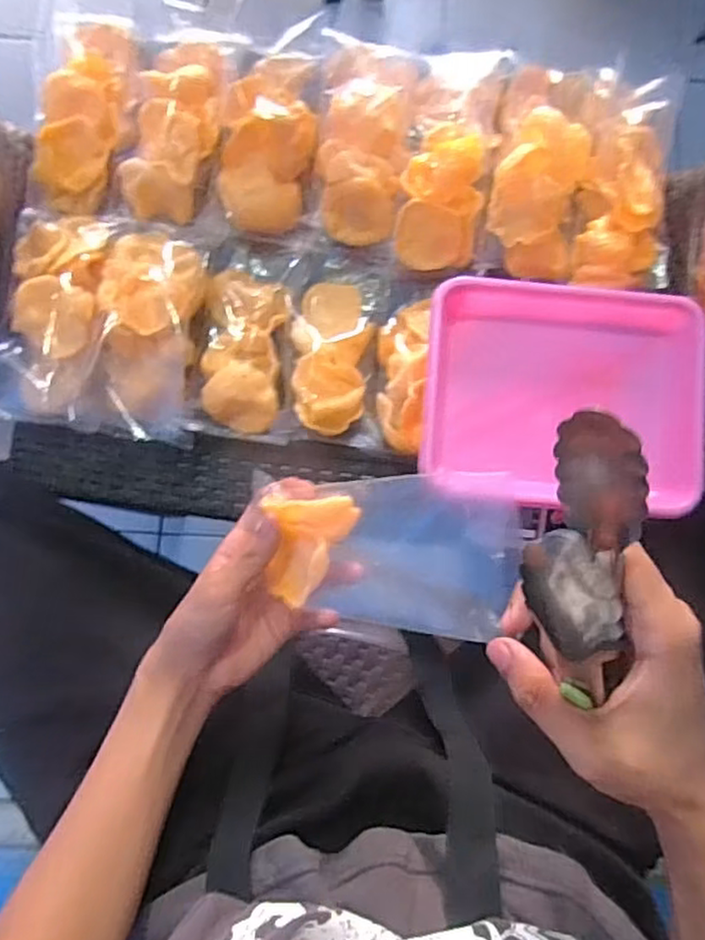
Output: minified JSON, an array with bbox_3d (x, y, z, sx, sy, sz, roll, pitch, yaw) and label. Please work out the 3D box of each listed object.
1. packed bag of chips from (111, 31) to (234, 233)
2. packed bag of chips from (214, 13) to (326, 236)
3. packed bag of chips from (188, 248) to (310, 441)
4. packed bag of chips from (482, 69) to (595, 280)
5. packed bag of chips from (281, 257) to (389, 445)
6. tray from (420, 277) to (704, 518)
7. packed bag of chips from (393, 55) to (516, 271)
[{"bbox_3d":[-0.154,-0.311,0.582,0.087,0.043,0.185,6,84,-1],"label":"packed bag of chips"},{"bbox_3d":[-0.072,-0.303,0.584,0.084,0.056,0.181,7,84,-1],"label":"packed bag of chips"},{"bbox_3d":[-0.091,-0.116,0.586,0.090,0.041,0.177,8,84,-1],"label":"packed bag of chips"},{"bbox_3d":[0.168,-0.276,0.585,0.090,0.061,0.199,11,84,0],"label":"packed bag of chips"},{"bbox_3d":[-0.015,-0.112,0.585,0.086,0.042,0.175,4,84,-1],"label":"packed bag of chips"},{"bbox_3d":[0.172,-0.062,0.556,0.223,0.048,0.177,7,84,-1],"label":"tray"},{"bbox_3d":[0.088,-0.283,0.589,0.080,0.067,0.212,10,84,0],"label":"packed bag of chips"}]

